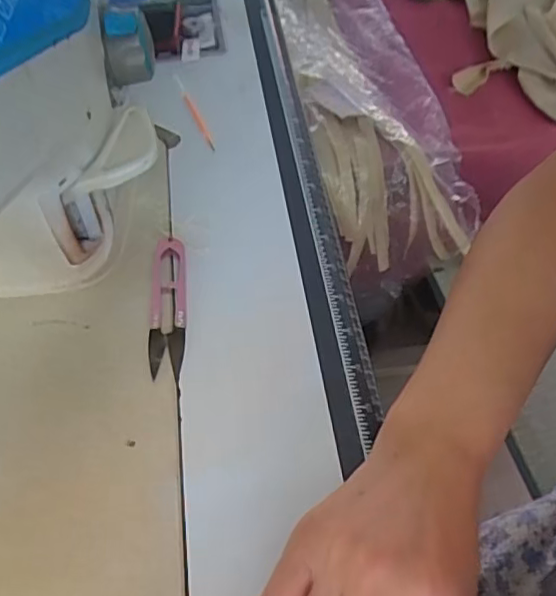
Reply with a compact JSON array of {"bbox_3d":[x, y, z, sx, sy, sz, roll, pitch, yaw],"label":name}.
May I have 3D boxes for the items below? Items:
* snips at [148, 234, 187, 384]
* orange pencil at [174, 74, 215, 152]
[{"bbox_3d":[-0.068,0.003,0.375,0.022,0.008,0.100,-6,53,0],"label":"snips"},{"bbox_3d":[-0.070,-0.155,0.507,0.008,0.005,0.087,-22,68,-12],"label":"orange pencil"}]

